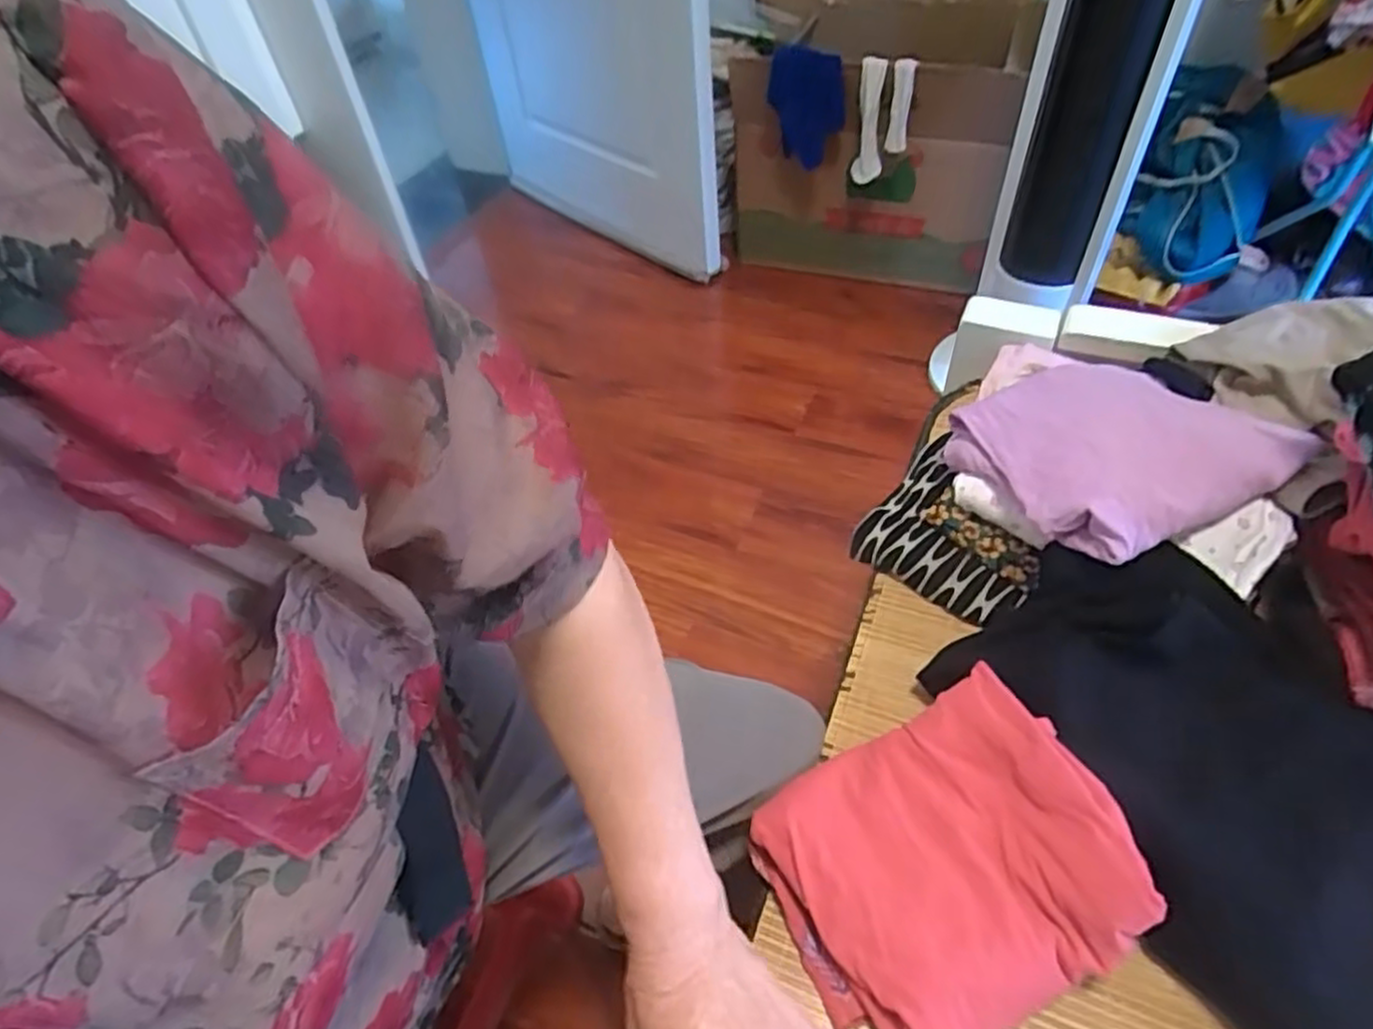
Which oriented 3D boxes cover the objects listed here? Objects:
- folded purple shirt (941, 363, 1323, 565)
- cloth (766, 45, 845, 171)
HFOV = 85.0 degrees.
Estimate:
[{"bbox_3d":[0.353,-0.061,0.613,0.221,0.052,0.191,-21,50,-12],"label":"folded purple shirt"},{"bbox_3d":[0.224,-0.765,1.425,0.169,0.225,0.034,31,73,18],"label":"cloth"}]

